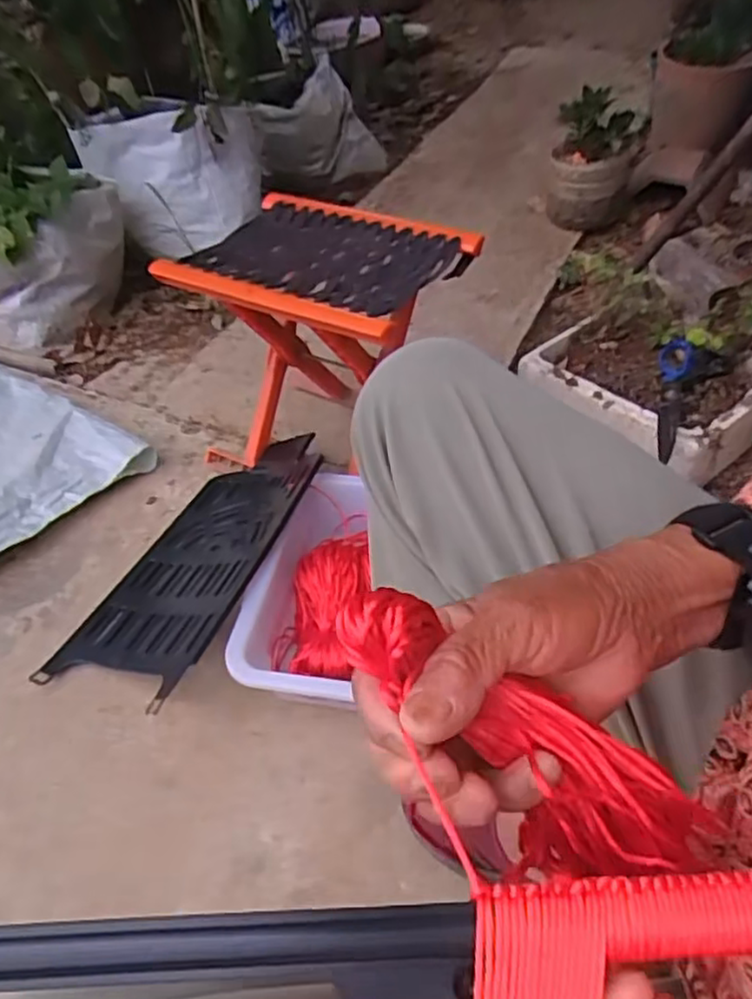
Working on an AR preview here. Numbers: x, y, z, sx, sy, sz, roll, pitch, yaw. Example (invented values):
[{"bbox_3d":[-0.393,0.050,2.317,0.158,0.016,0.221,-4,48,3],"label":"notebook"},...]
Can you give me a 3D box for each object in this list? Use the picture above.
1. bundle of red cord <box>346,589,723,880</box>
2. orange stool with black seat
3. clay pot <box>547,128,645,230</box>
[{"bbox_3d":[0.049,0.091,0.260,0.154,0.043,0.044,39,55,-2],"label":"bundle of red cord"},{"bbox_3d":[-0.056,-0.188,0.946,0.335,0.327,0.249,22,54,25],"label":"orange stool with black seat"},{"bbox_3d":[0.446,-0.653,1.426,0.169,0.165,0.171,-4,48,4],"label":"clay pot"}]

